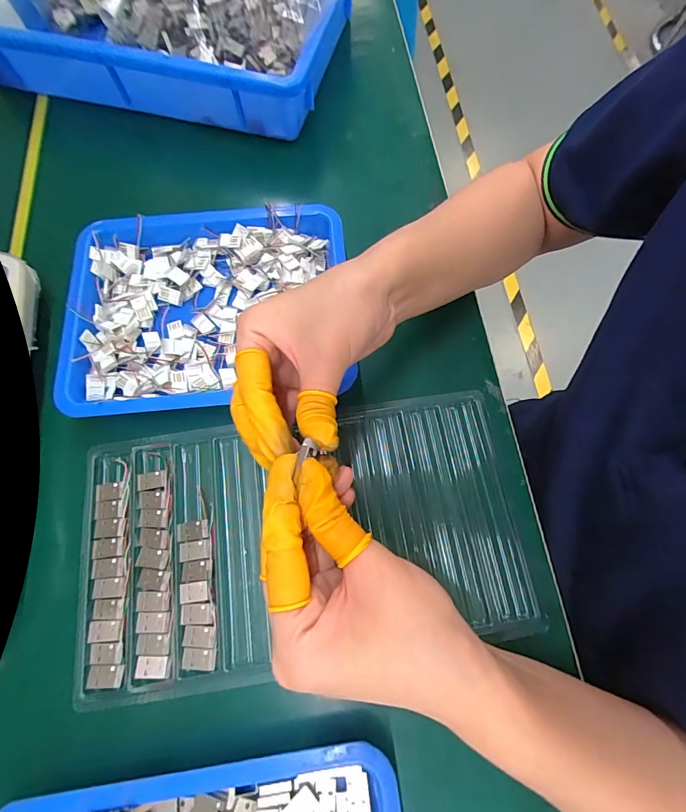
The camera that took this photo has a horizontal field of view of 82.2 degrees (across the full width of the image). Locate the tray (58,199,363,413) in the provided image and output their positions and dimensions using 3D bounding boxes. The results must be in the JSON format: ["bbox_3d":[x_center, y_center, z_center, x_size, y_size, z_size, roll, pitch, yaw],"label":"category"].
[{"bbox_3d":[-0.107,-0.078,0.312,0.217,0.031,0.170,-5,71,-2],"label":"tray"}]

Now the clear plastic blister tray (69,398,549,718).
[{"bbox_3d":[-0.028,0.085,0.269,0.293,0.020,0.162,-7,71,-5],"label":"clear plastic blister tray"}]

